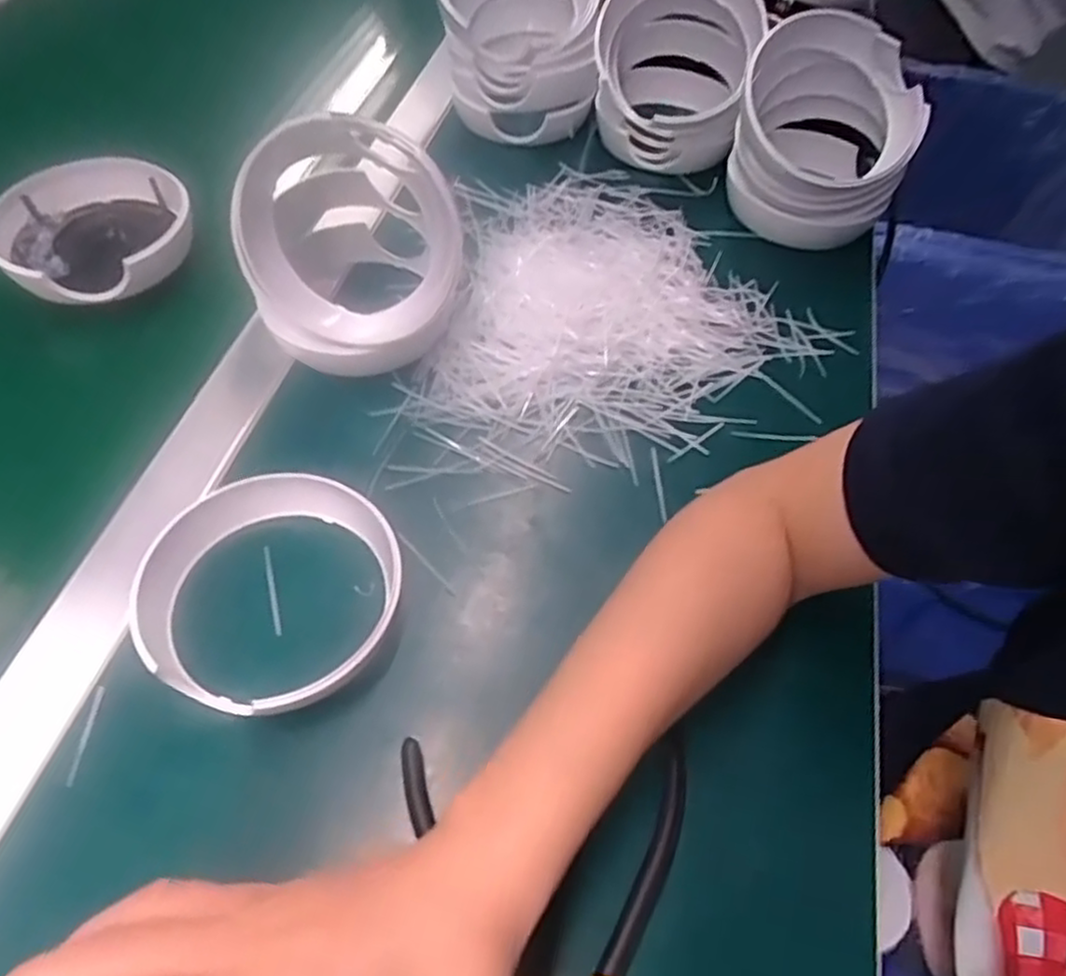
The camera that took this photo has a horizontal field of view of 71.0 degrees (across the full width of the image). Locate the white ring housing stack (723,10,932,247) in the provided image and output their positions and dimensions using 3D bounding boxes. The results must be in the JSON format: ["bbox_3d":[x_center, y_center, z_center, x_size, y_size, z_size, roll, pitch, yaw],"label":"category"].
[{"bbox_3d":[0.207,-0.253,0.530,0.114,0.119,0.130,21,56,11],"label":"white ring housing stack"}]

